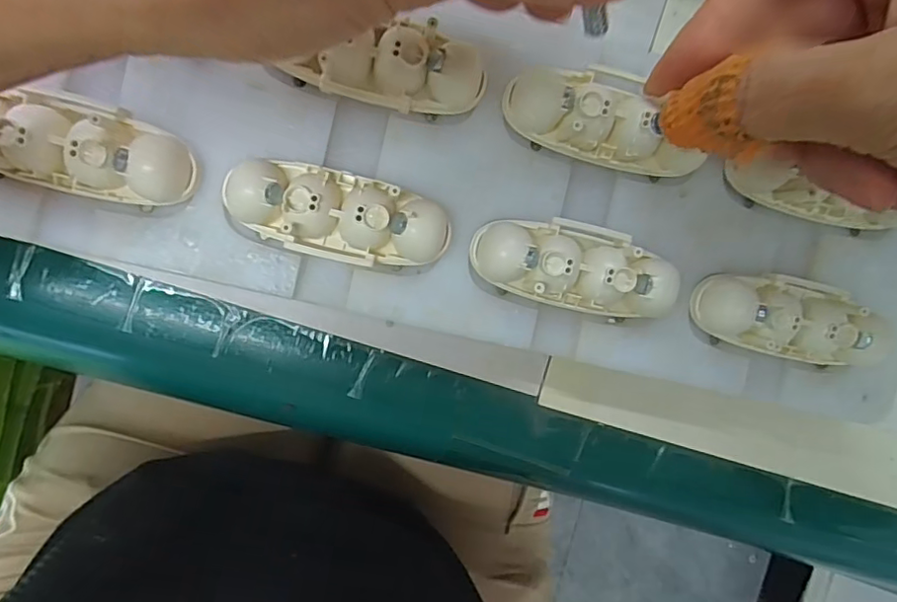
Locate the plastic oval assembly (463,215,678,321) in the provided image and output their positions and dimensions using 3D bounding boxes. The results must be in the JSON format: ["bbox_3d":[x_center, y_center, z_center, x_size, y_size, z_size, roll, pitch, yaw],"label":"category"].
[{"bbox_3d":[0.038,-0.010,0.174,0.060,0.014,0.025,12,92,-8],"label":"plastic oval assembly"}]

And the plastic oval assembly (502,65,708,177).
[{"bbox_3d":[0.048,-0.055,0.171,0.061,0.014,0.025,18,92,-7],"label":"plastic oval assembly"}]

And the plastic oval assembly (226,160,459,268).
[{"bbox_3d":[-0.030,-0.024,0.164,0.061,0.015,0.024,13,92,-8],"label":"plastic oval assembly"}]

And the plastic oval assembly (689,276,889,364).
[{"bbox_3d":[0.108,0.006,0.183,0.060,0.015,0.024,13,92,-8],"label":"plastic oval assembly"}]

